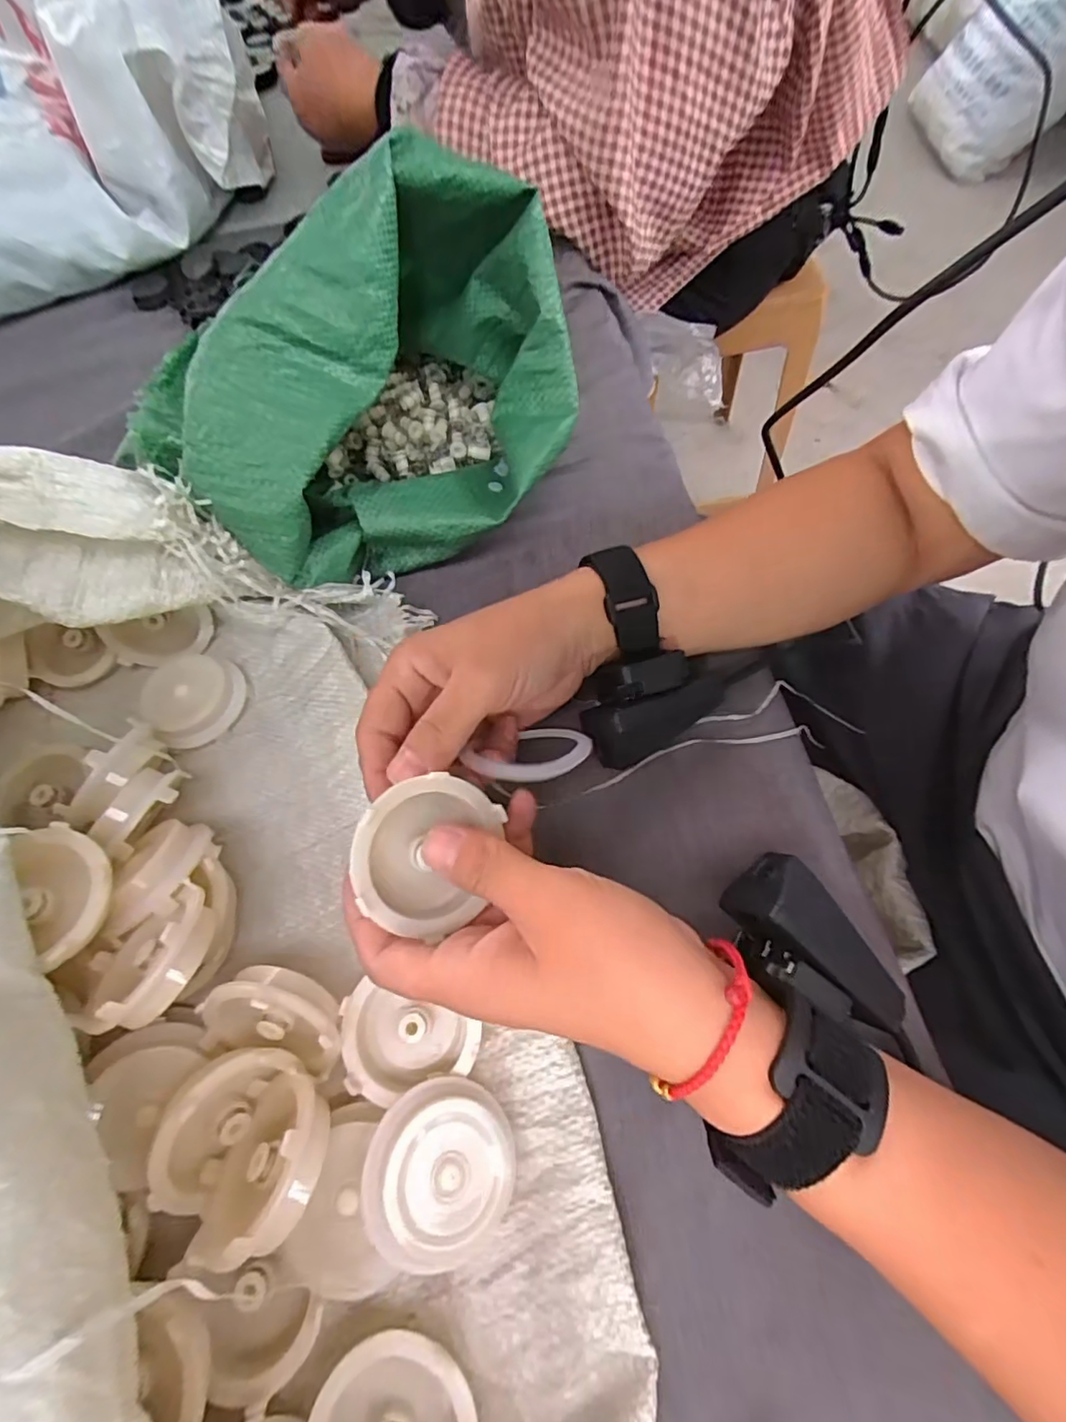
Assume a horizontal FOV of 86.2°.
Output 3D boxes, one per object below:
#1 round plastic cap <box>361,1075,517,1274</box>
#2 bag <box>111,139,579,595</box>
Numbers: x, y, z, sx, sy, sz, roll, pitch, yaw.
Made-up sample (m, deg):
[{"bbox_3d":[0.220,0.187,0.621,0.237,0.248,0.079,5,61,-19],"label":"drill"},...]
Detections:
[{"bbox_3d":[-0.035,0.170,0.215,0.054,0.015,0.054,11,50,-13],"label":"round plastic cap"},{"bbox_3d":[-0.087,-0.181,0.327,0.182,0.148,0.228,31,71,17],"label":"bag"}]

